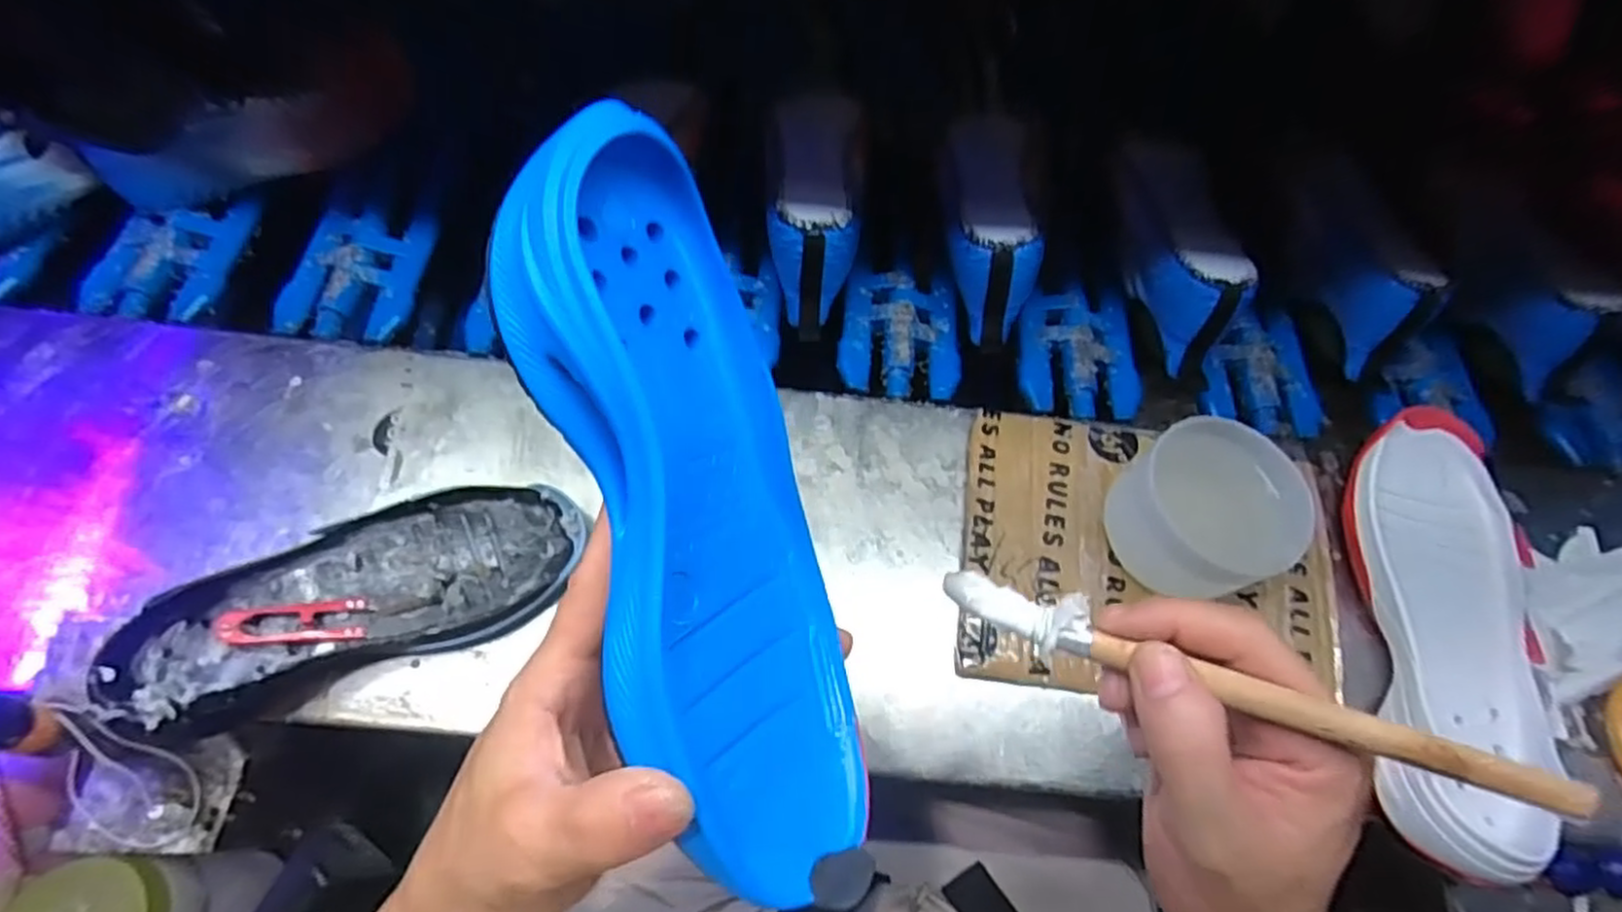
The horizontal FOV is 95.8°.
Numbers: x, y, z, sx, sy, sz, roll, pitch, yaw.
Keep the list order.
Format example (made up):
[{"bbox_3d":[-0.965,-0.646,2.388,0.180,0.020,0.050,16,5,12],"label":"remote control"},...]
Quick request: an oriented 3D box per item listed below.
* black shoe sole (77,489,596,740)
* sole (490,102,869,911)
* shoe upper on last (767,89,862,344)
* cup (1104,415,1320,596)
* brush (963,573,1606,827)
[{"bbox_3d":[-0.255,0.077,0.403,0.215,0.050,0.091,-20,69,-11],"label":"black shoe sole"},{"bbox_3d":[-0.040,0.014,0.246,0.048,0.102,0.250,-15,93,30],"label":"sole"},{"bbox_3d":[0.002,-0.183,0.554,0.070,0.091,0.195,5,66,0],"label":"shoe upper on last"},{"bbox_3d":[0.227,0.035,0.430,0.086,0.075,0.090,0,68,-1],"label":"cup"},{"bbox_3d":[0.124,0.068,0.235,0.178,0.014,0.019,14,62,34],"label":"brush"}]

